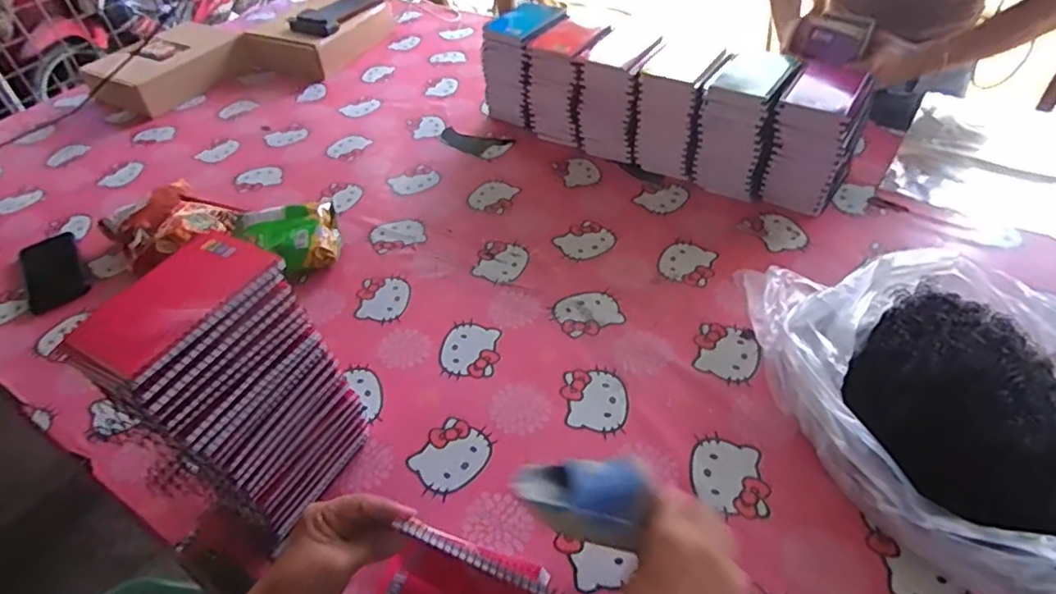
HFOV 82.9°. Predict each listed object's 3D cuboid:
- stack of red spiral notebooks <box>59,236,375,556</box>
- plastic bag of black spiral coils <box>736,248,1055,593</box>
[{"bbox_3d":[-0.245,0.091,0.522,0.082,0.277,0.143,19,50,22],"label":"stack of red spiral notebooks"},{"bbox_3d":[0.408,0.095,0.558,0.288,0.098,0.376,-8,46,-2],"label":"plastic bag of black spiral coils"}]

